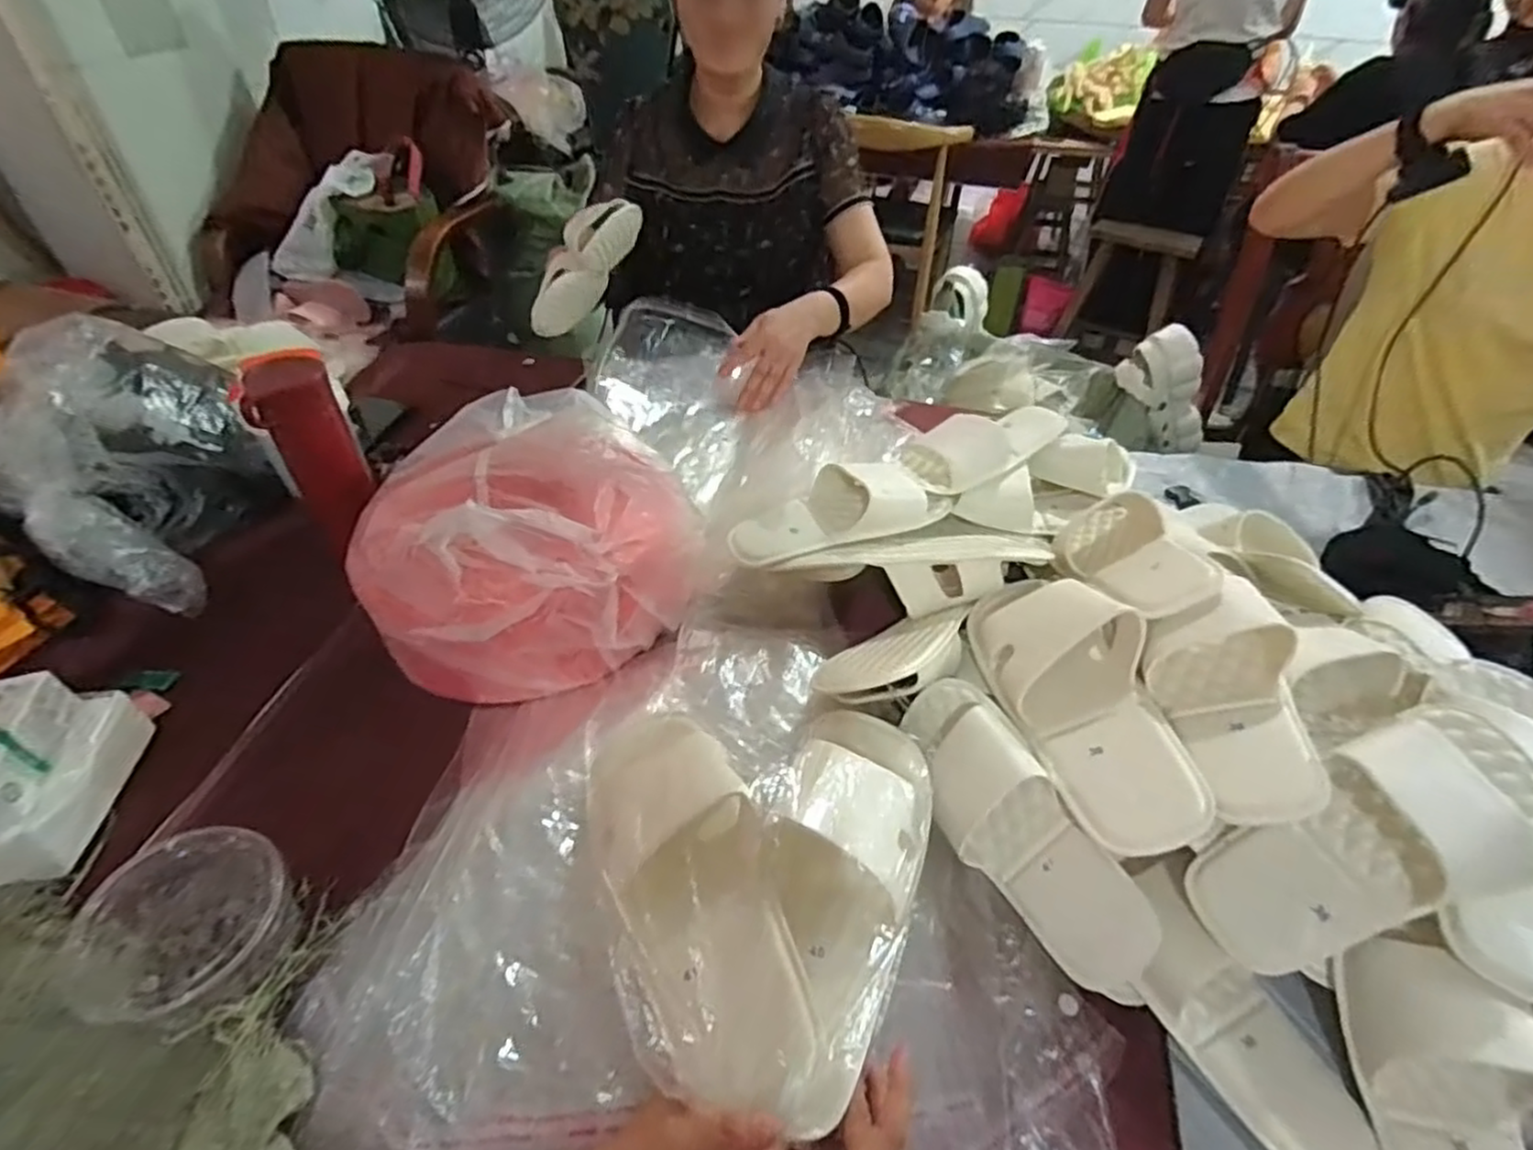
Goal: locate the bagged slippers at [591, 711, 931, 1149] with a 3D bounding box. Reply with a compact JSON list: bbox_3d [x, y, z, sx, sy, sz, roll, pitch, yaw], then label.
[{"bbox_3d":[-0.001,0.198,0.476,0.237,0.061,0.252,1,43,-1],"label":"bagged slippers"}]

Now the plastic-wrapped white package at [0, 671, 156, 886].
[{"bbox_3d":[-0.571,0.149,0.550,0.097,0.083,0.145,-1,43,-4],"label":"plastic-wrapped white package"}]

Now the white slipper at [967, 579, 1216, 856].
[{"bbox_3d":[0.254,0.095,0.581,0.123,0.078,0.262,-20,42,6],"label":"white slipper"}]

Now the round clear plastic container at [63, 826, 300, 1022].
[{"bbox_3d":[-0.375,0.231,0.464,0.114,0.067,0.115,1,43,-1],"label":"round clear plastic container"}]

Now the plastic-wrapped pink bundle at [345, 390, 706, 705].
[{"bbox_3d":[-0.235,-0.043,0.685,0.307,0.183,0.291,31,50,27],"label":"plastic-wrapped pink bundle"}]

